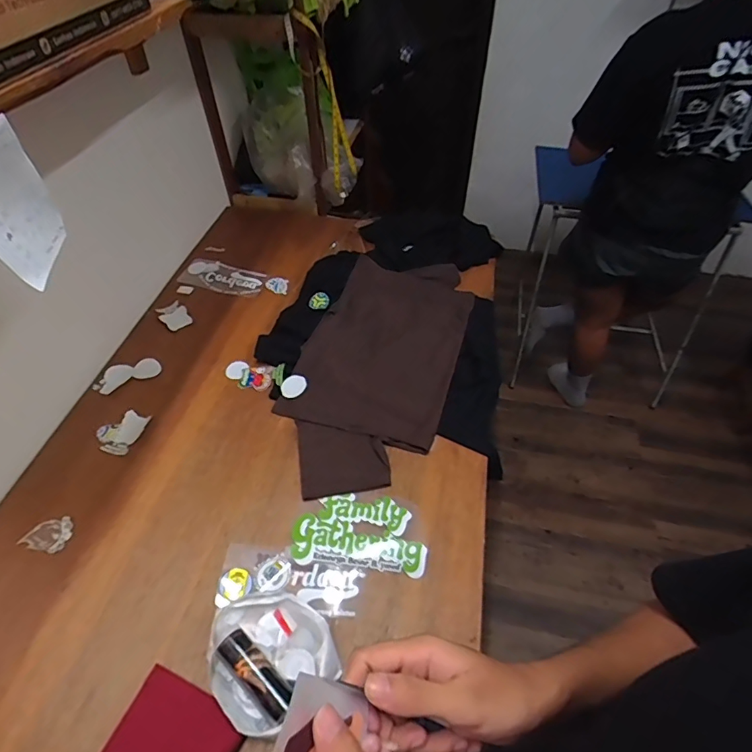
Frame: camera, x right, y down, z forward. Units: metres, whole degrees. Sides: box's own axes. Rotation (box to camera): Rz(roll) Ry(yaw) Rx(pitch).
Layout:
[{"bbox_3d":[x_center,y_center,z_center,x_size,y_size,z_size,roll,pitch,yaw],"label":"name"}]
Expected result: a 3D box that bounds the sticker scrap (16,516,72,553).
[{"bbox_3d":[-0.594,0.287,0.844,0.091,0.004,0.063,-6,51,-5],"label":"sticker scrap"}]

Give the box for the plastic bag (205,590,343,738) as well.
[{"bbox_3d":[-0.160,0.418,0.706,0.172,0.056,0.193,-37,59,-27],"label":"plastic bag"}]

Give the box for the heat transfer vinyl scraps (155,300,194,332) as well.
[{"bbox_3d":[-0.520,-0.156,1.218,0.066,0.007,0.098,-35,59,-26],"label":"heat transfer vinyl scraps"}]

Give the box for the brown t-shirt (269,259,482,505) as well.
[{"bbox_3d":[0.015,-0.051,1.106,0.337,0.043,0.704,16,52,13],"label":"brown t-shirt"}]

